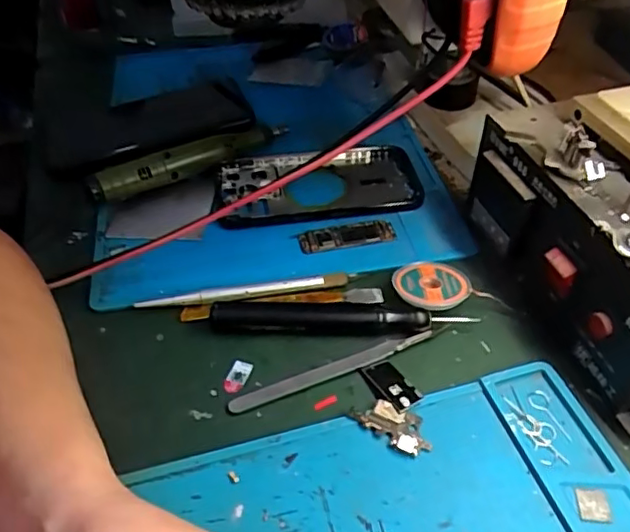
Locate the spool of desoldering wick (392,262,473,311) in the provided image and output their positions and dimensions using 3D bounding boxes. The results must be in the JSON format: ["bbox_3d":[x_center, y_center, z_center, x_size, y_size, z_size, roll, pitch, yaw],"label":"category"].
[{"bbox_3d":[0.069,0.012,0.348,0.044,0.011,0.041,-1,44,1],"label":"spool of desoldering wick"}]

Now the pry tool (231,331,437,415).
[{"bbox_3d":[0.010,0.056,0.314,0.116,0.004,0.008,-17,46,-14],"label":"pry tool"}]

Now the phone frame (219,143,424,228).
[{"bbox_3d":[0.002,-0.060,0.427,0.145,0.013,0.073,-5,44,-3],"label":"phone frame"}]

